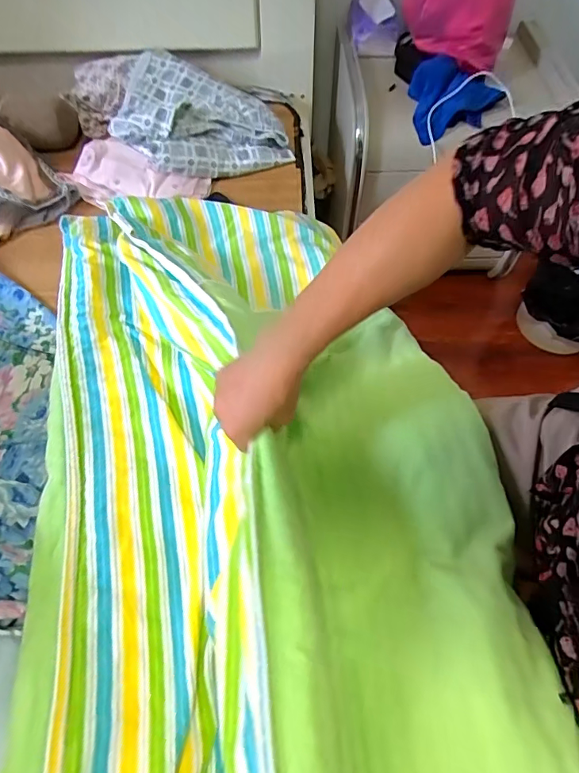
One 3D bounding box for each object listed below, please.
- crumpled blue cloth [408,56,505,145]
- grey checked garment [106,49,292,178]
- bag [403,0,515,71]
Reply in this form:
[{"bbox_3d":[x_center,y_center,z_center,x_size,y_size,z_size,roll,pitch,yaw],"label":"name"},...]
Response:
[{"bbox_3d":[0.339,-0.581,0.946,0.175,0.097,0.127,3,58,-1],"label":"crumpled blue cloth"},{"bbox_3d":[-0.172,-0.538,0.905,0.328,0.080,0.277,-6,58,-7],"label":"grey checked garment"},{"bbox_3d":[0.321,-0.718,0.864,0.191,0.231,0.226,20,59,10],"label":"bag"}]

